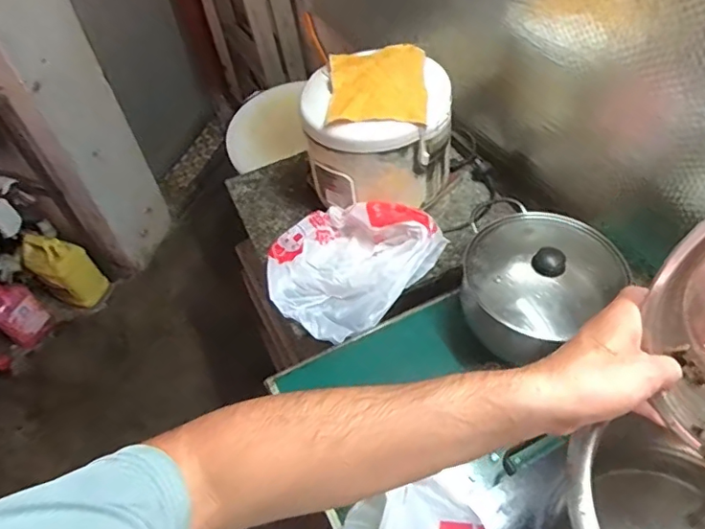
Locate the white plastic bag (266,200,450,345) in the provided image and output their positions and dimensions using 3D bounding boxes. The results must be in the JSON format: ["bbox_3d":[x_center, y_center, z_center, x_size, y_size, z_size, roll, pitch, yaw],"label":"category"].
[{"bbox_3d":[-0.015,-0.013,0.931,0.248,0.115,0.272,32,61,27],"label":"white plastic bag"}]

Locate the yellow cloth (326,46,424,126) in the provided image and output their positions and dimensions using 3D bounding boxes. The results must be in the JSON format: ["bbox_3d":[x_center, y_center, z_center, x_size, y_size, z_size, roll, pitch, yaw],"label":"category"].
[{"bbox_3d":[0.041,-0.298,0.888,0.154,0.015,0.162,3,65,-4],"label":"yellow cloth"}]

